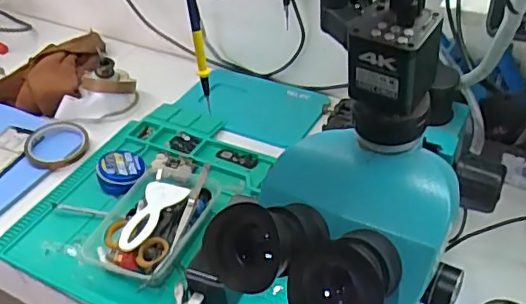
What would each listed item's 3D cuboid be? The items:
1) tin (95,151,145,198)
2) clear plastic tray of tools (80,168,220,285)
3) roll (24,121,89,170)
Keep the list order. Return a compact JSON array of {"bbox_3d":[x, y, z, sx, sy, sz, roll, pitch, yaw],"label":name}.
[{"bbox_3d":[-0.199,0.027,0.796,0.068,0.031,0.067,-4,41,3],"label":"tin"},{"bbox_3d":[-0.133,0.076,0.721,0.123,0.043,0.190,14,45,22],"label":"clear plastic tray of tools"},{"bbox_3d":[-0.312,-0.012,0.864,0.088,0.022,0.107,-6,41,1],"label":"roll"}]

